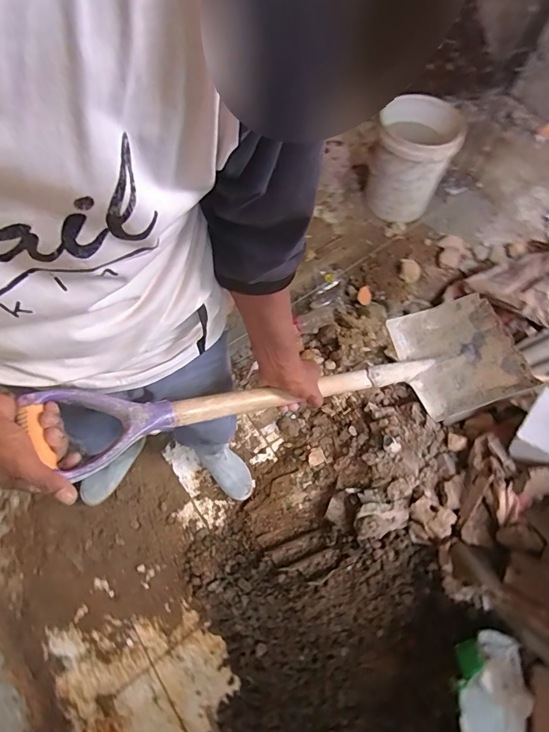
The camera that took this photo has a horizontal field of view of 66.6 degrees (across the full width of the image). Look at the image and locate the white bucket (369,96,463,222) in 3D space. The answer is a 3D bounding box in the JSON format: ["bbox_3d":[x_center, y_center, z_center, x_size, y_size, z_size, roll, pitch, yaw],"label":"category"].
[{"bbox_3d":[0.537,-0.807,1.687,0.292,0.368,0.296,1,65,-2],"label":"white bucket"}]

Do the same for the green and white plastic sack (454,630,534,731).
[{"bbox_3d":[0.404,0.625,0.692,0.204,0.207,0.278,-4,65,-4],"label":"green and white plastic sack"}]

